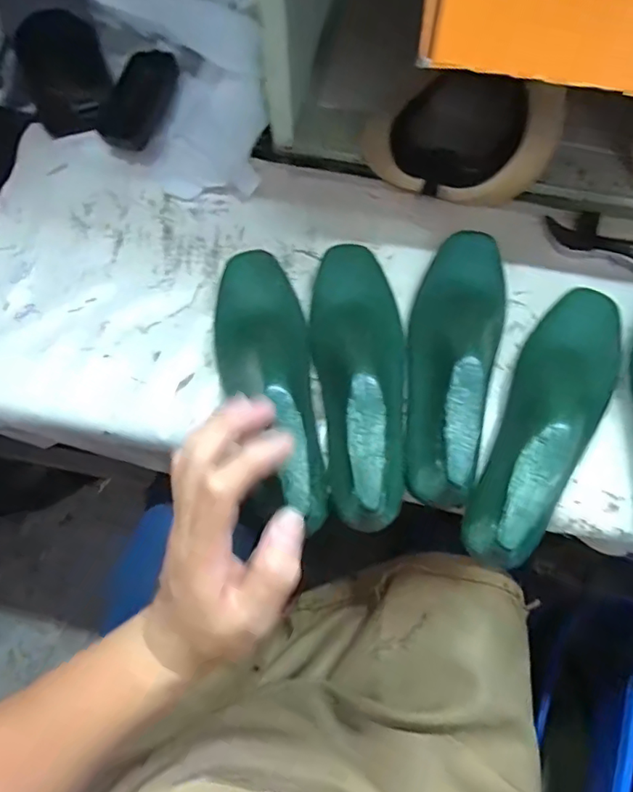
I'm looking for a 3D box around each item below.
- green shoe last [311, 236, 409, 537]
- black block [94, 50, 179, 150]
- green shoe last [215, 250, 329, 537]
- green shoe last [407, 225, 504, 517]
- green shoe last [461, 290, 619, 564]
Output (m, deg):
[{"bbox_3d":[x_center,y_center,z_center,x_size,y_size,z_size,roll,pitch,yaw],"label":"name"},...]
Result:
[{"bbox_3d":[0.037,-0.023,0.415,0.072,0.067,0.234,-4,71,-1],"label":"green shoe last"},{"bbox_3d":[-0.175,-0.295,0.537,0.053,0.026,0.104,25,85,-12],"label":"black block"},{"bbox_3d":[-0.037,-0.012,0.416,0.071,0.076,0.230,-13,71,-4],"label":"green shoe last"},{"bbox_3d":[0.111,-0.035,0.422,0.069,0.071,0.233,13,71,5],"label":"green shoe last"},{"bbox_3d":[0.180,0.015,0.405,0.072,0.070,0.238,29,73,10],"label":"green shoe last"}]

